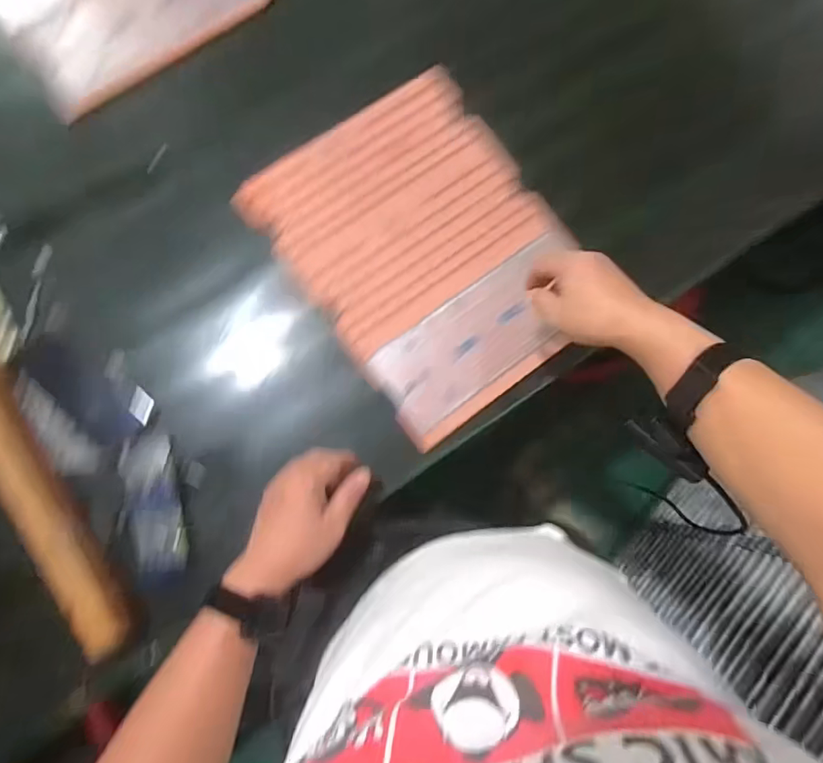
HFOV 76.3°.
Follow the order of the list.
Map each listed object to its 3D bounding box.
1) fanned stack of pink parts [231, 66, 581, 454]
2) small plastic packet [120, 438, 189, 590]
[{"bbox_3d":[0.020,-0.157,0.621,0.290,0.021,0.370,-36,87,-9],"label":"fanned stack of pink parts"},{"bbox_3d":[-0.275,0.138,0.562,0.053,0.011,0.155,-14,82,-7],"label":"small plastic packet"}]

